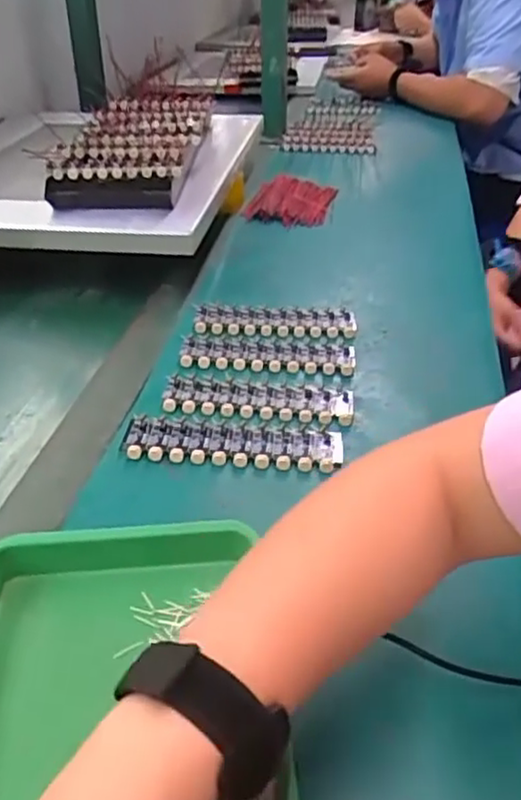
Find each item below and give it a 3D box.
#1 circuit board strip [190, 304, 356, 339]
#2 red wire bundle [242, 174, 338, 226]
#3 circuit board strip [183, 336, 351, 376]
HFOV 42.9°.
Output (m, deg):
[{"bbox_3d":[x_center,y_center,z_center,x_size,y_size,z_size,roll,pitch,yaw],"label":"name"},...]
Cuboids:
[{"bbox_3d":[0.014,-0.077,0.643,0.154,0.012,0.050,0,35,2],"label":"circuit board strip"},{"bbox_3d":[0.044,-0.275,0.910,0.100,0.029,0.154,9,37,14],"label":"red wire bundle"},{"bbox_3d":[0.005,-0.041,0.596,0.154,0.005,0.054,4,36,8],"label":"circuit board strip"}]

